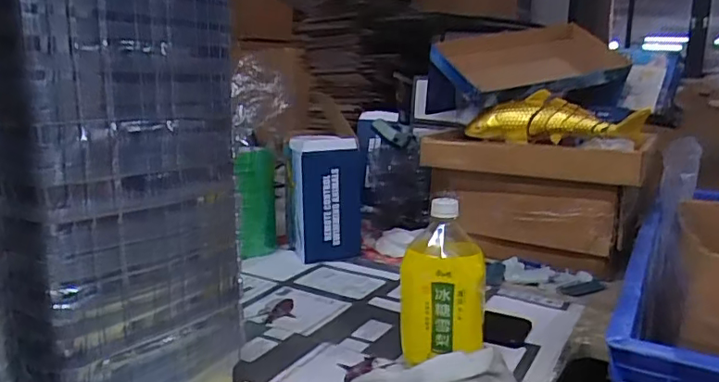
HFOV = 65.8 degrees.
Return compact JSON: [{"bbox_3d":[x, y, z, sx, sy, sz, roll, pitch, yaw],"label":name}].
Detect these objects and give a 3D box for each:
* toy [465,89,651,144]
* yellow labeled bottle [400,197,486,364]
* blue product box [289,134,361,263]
[{"bbox_3d":[0.354,-0.128,1.009,0.307,0.075,0.052,4,12,13],"label":"toy"},{"bbox_3d":[0.096,0.116,0.658,0.093,0.195,0.094,2,12,3],"label":"yellow labeled bottle"},{"bbox_3d":[-0.061,0.015,1.019,0.122,0.229,0.080,-3,13,-19],"label":"blue product box"}]

